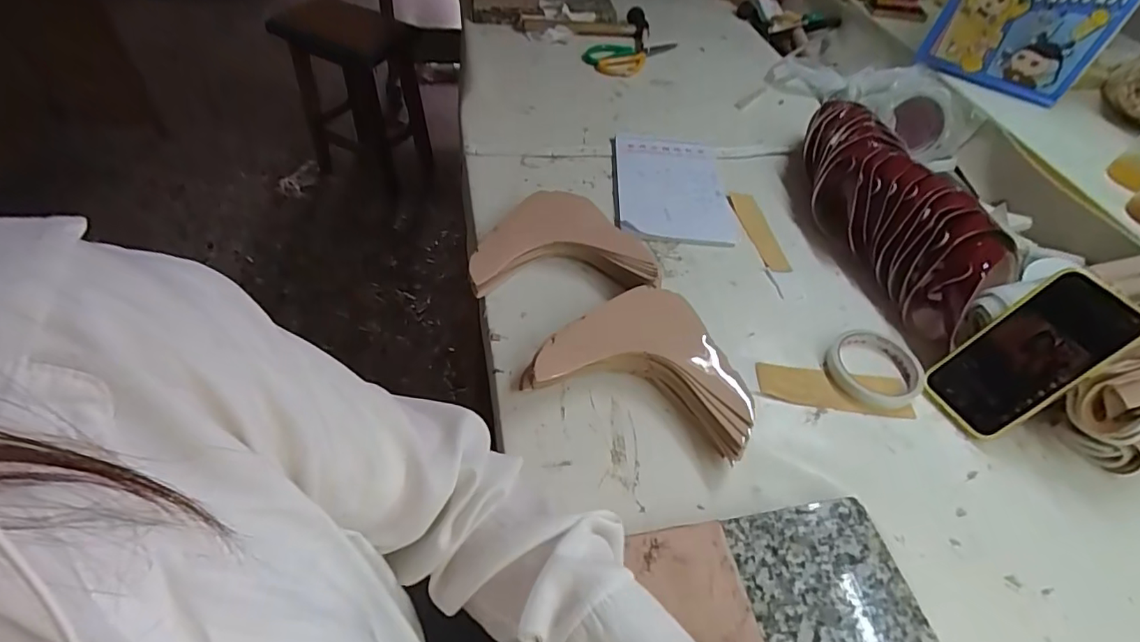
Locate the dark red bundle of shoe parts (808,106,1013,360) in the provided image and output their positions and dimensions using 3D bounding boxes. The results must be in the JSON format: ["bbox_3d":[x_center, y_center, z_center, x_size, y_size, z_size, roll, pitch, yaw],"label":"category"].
[{"bbox_3d":[0.375,-0.134,0.667,0.111,0.102,0.356,-9,51,-14],"label":"dark red bundle of shoe parts"}]

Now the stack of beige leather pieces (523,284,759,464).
[{"bbox_3d":[0.078,0.030,0.531,0.201,0.050,0.157,18,51,10],"label":"stack of beige leather pieces"}]

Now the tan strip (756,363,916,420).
[{"bbox_3d":[0.261,0.068,0.548,0.148,0.006,0.046,8,52,-1],"label":"tan strip"}]

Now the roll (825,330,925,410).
[{"bbox_3d":[0.307,0.043,0.558,0.088,0.014,0.093,3,50,-3],"label":"roll"}]

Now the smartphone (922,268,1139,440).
[{"bbox_3d":[0.421,0.034,0.510,0.016,0.164,0.077,12,37,-45],"label":"smartphone"}]

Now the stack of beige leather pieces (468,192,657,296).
[{"bbox_3d":[-0.006,-0.088,0.613,0.194,0.045,0.145,3,49,-4],"label":"stack of beige leather pieces"}]

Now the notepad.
[{"bbox_3d":[0.133,-0.179,0.731,0.146,0.014,0.201,4,49,-3],"label":"notepad"}]

